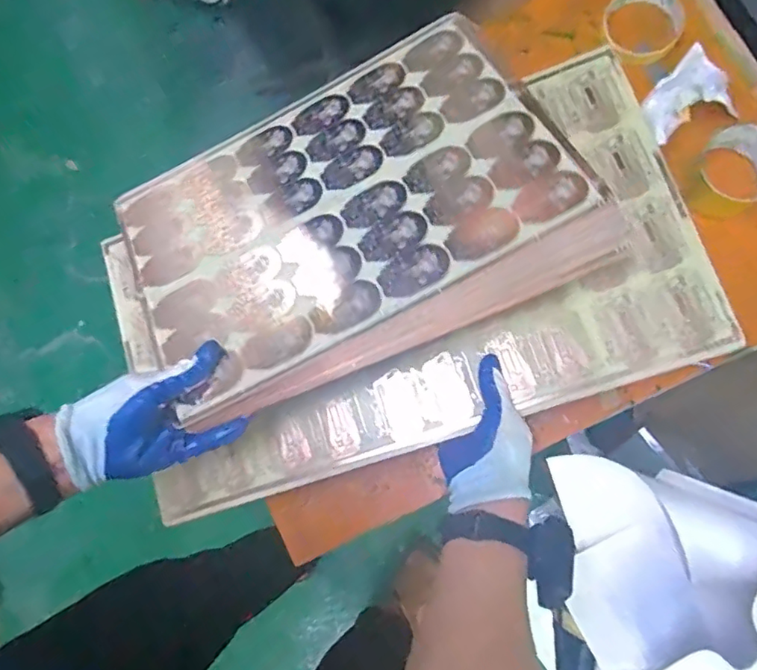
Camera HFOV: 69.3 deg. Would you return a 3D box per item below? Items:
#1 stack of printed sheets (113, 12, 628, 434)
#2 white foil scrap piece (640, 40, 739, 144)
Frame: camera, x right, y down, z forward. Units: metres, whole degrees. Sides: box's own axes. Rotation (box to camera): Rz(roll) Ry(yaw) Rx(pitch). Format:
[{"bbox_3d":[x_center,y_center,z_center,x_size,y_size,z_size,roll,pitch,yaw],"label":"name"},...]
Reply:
[{"bbox_3d":[-0.036,-0.128,0.568,0.441,0.032,0.327,-24,65,3],"label":"stack of printed sheets"},{"bbox_3d":[0.333,-0.251,0.578,0.081,0.054,0.106,28,70,10],"label":"white foil scrap piece"}]

